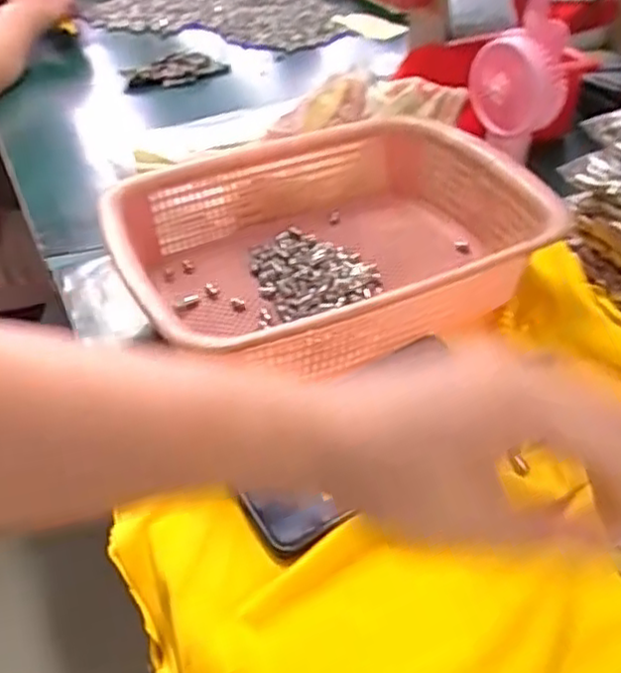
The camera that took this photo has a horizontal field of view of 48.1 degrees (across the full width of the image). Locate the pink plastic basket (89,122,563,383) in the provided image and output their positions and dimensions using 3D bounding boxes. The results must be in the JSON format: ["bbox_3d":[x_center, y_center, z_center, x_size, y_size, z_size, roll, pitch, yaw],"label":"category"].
[{"bbox_3d":[0.018,-0.064,0.510,0.296,0.082,0.217,-21,47,-20],"label":"pink plastic basket"}]

